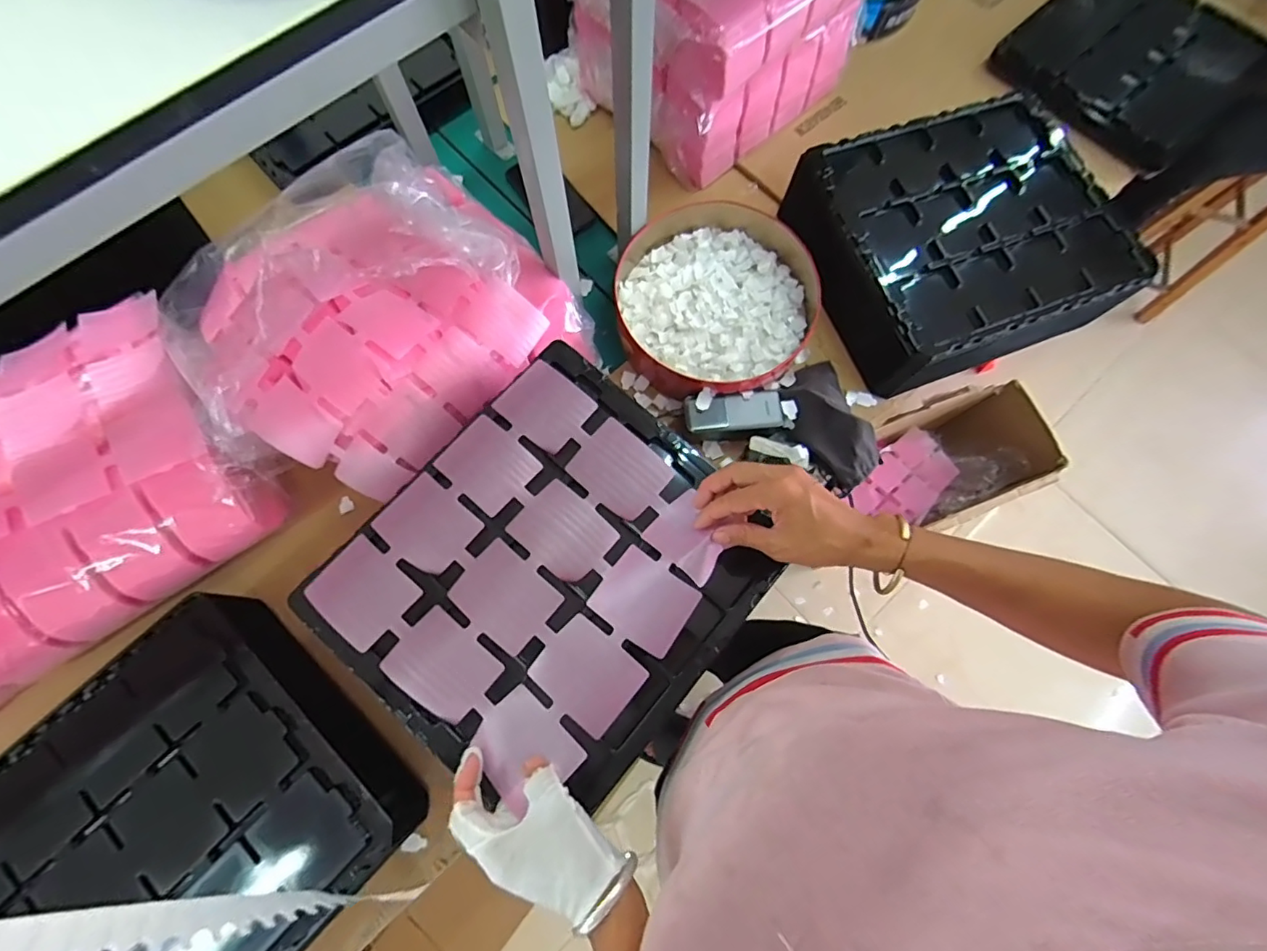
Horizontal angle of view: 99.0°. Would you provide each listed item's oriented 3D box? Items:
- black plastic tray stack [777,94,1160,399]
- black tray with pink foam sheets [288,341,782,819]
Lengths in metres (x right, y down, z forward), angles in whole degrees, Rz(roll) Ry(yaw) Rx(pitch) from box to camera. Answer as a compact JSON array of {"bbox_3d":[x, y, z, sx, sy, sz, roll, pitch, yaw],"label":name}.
[{"bbox_3d":[0.453,-0.328,0.759,0.373,0.102,0.330,-18,75,-6],"label":"black plastic tray stack"},{"bbox_3d":[-0.084,0.083,0.510,0.324,0.051,0.360,42,78,10],"label":"black tray with pink foam sheets"}]

